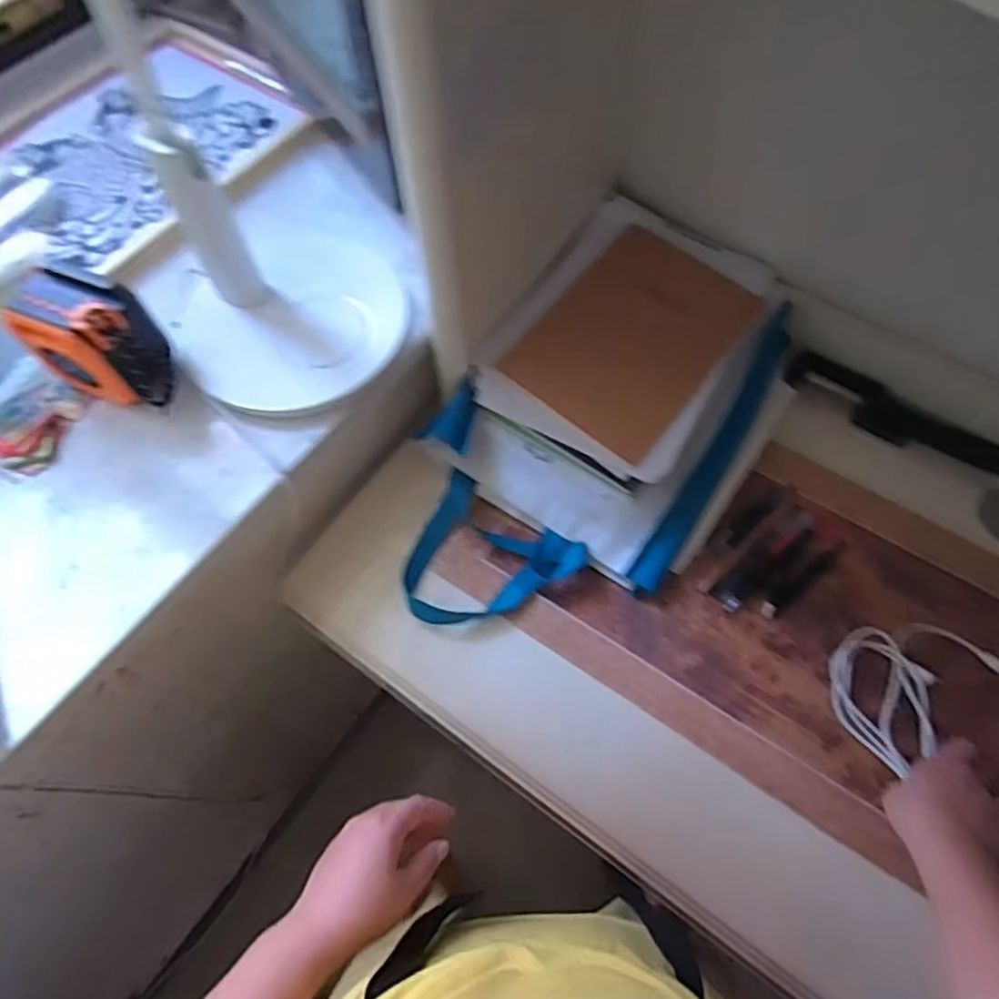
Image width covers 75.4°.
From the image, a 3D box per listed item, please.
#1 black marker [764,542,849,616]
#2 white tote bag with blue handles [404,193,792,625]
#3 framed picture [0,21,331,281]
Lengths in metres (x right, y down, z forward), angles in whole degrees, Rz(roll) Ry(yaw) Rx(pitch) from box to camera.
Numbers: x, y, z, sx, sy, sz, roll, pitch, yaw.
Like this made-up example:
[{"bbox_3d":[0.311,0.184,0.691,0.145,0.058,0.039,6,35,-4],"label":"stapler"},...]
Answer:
[{"bbox_3d":[0.315,0.078,0.666,0.126,0.010,0.019,-37,69,-16],"label":"black marker"},{"bbox_3d":[0.113,-0.079,0.689,0.295,0.108,0.516,29,68,14],"label":"white tote bag with blue handles"},{"bbox_3d":[-0.401,-0.413,0.743,0.298,0.022,0.366,31,68,15],"label":"framed picture"}]

